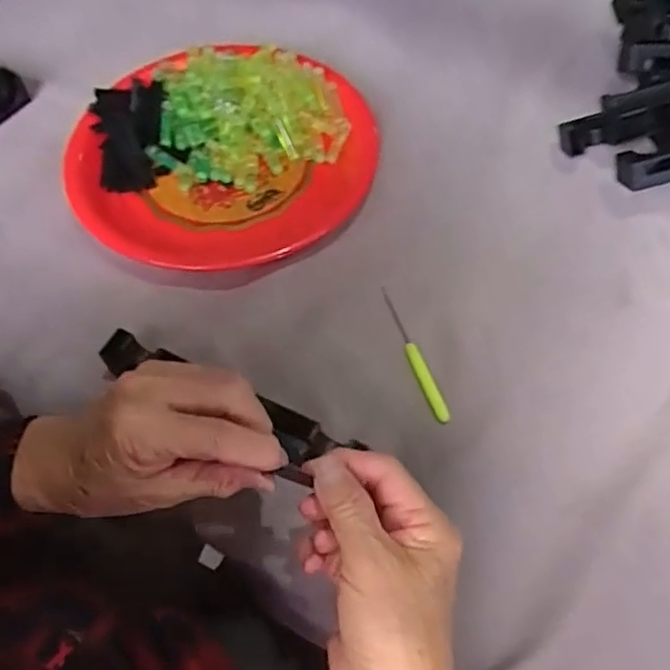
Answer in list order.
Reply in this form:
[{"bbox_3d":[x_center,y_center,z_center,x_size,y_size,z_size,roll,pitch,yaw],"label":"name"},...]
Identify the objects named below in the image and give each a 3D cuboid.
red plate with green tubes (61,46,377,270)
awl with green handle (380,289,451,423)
[{"bbox_3d":[-0.097,-0.153,0.557,0.238,0.052,0.239,-1,57,1],"label":"red plate with green tubes"},{"bbox_3d":[0.054,0.012,0.471,0.011,0.014,0.111,-19,59,-10],"label":"awl with green handle"}]

